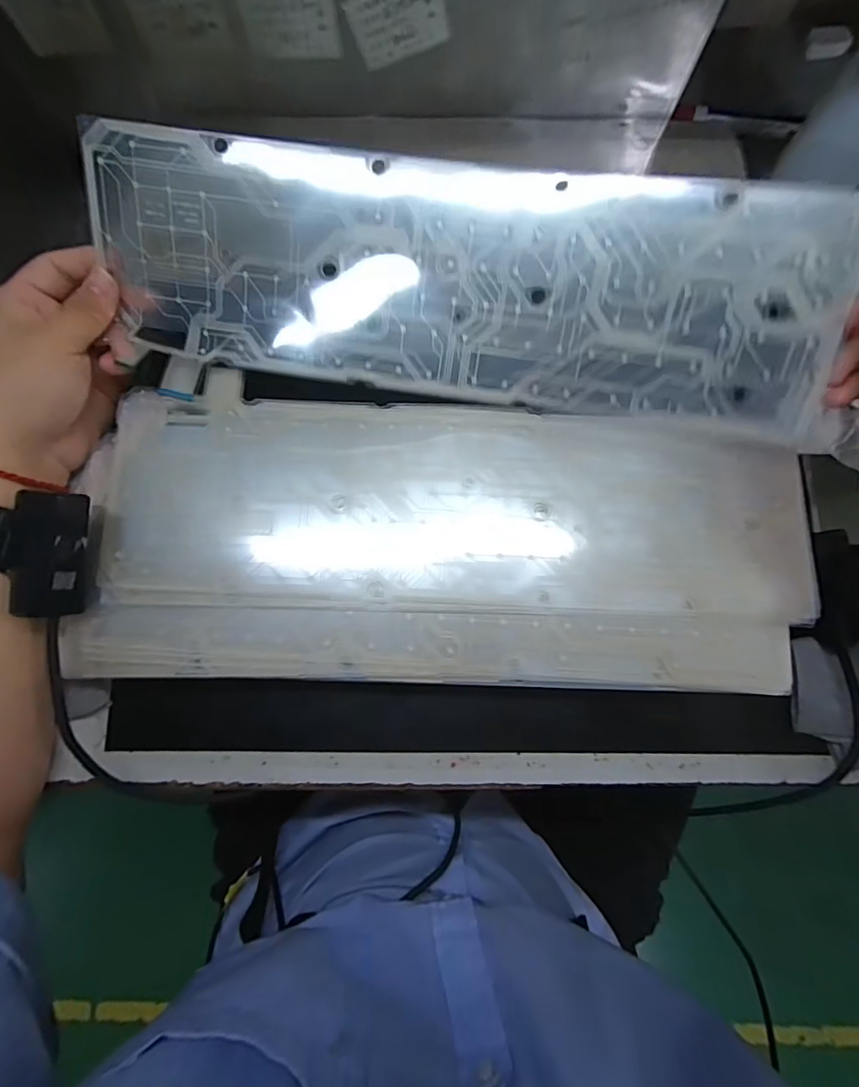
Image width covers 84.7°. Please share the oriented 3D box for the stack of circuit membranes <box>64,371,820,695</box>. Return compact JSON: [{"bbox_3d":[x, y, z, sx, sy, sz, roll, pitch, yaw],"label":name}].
[{"bbox_3d":[0.007,-0.004,0.290,0.425,0.016,0.171,1,84,2],"label":"stack of circuit membranes"}]

